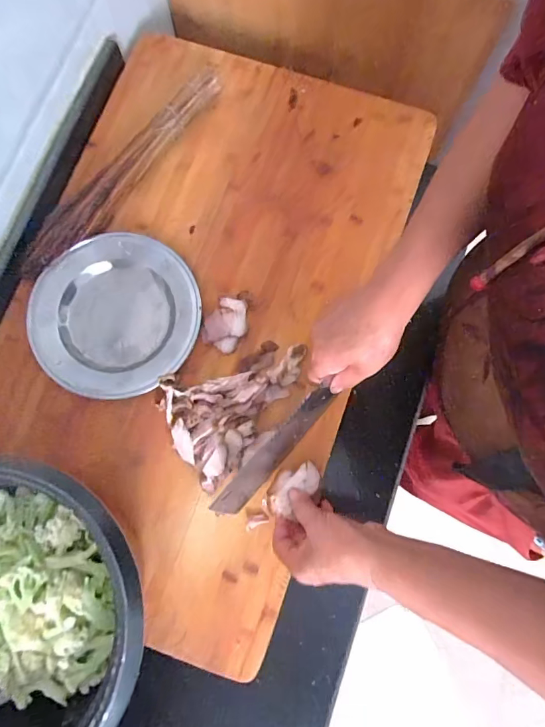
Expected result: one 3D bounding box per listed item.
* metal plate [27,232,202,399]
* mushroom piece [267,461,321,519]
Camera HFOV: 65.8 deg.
[{"bbox_3d":[-0.201,-0.062,0.539,0.211,0.018,0.206,0,78,1],"label":"metal plate"},{"bbox_3d":[0.022,0.132,0.452,0.065,0.026,0.038,-44,81,-8],"label":"mushroom piece"}]

